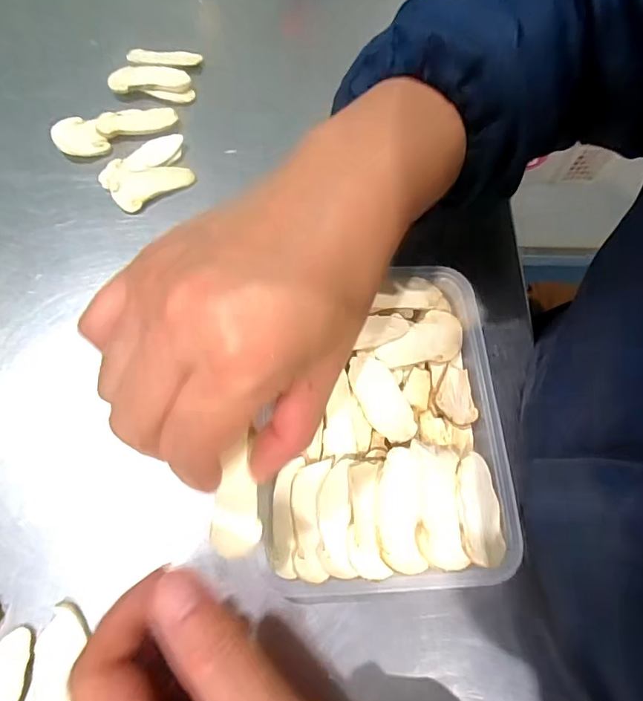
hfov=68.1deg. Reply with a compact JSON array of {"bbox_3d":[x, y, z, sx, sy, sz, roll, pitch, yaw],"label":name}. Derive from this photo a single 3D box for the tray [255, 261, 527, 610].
[{"bbox_3d":[0.037,0.035,0.269,0.131,0.030,0.181,0,67,-2],"label":"tray"}]

